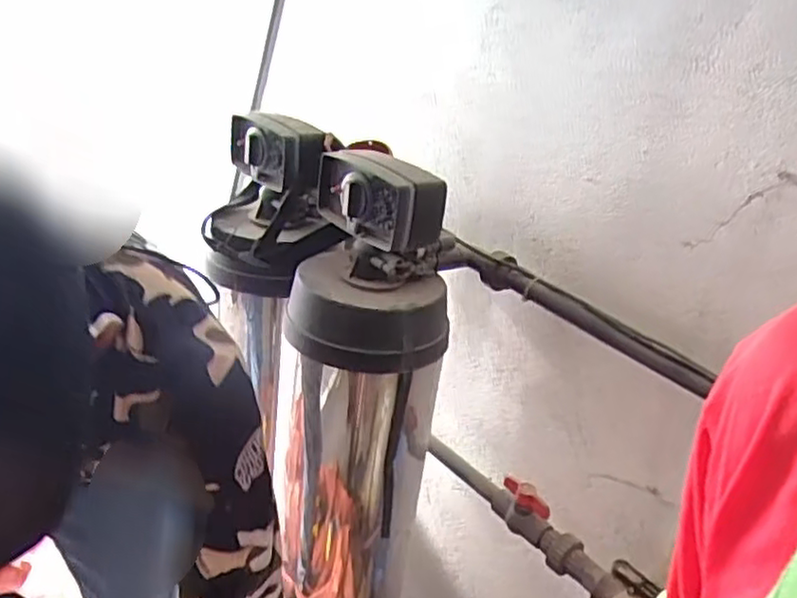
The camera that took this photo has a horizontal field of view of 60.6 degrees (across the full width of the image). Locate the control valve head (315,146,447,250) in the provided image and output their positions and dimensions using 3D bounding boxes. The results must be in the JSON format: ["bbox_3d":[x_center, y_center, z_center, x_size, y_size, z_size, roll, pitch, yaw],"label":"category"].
[{"bbox_3d":[-0.033,-0.146,0.995,0.095,0.111,0.183,-15,32,-40],"label":"control valve head"}]

